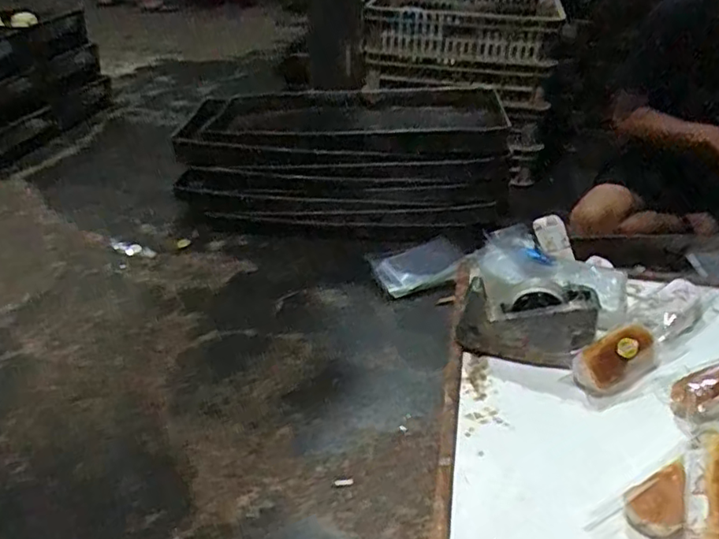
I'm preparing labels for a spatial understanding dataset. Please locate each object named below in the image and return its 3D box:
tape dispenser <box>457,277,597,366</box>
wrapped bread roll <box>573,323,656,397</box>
[{"bbox_3d":[0.248,0.080,0.891,0.191,0.107,0.084,7,34,8],"label":"tape dispenser"},{"bbox_3d":[0.371,0.127,0.841,0.125,0.063,0.055,-14,37,-22],"label":"wrapped bread roll"}]

